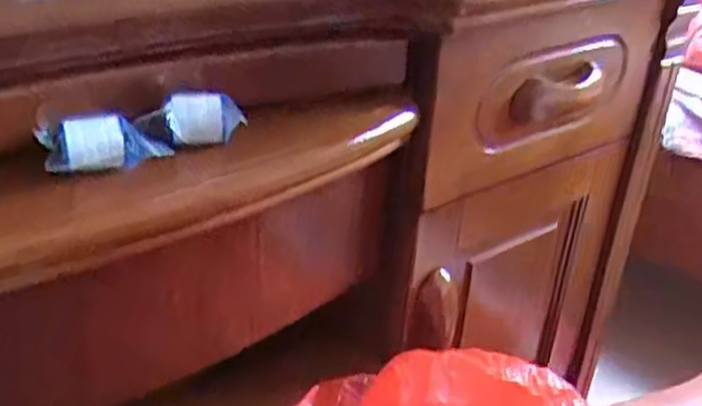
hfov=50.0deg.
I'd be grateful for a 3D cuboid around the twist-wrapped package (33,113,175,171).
[{"bbox_3d":[-0.144,-0.037,0.442,0.072,0.028,0.030,-7,31,-20],"label":"twist-wrapped package"}]

